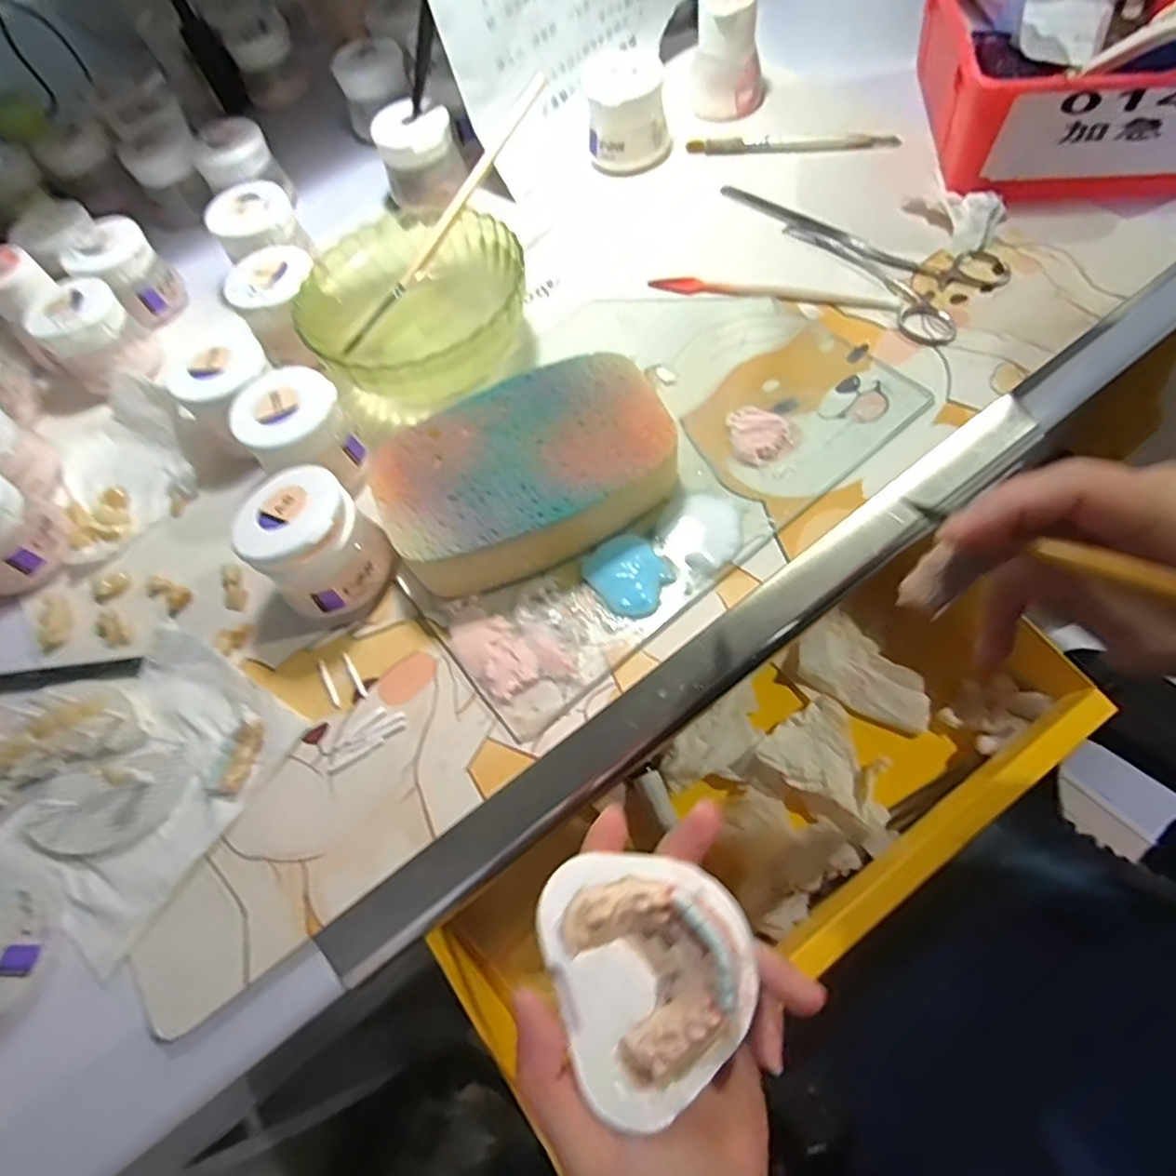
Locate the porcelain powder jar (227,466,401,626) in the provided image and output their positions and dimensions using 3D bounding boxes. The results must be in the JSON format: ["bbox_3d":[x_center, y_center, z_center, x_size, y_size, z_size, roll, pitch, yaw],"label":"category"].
[{"bbox_3d":[-0.121,-0.017,0.298,0.048,0.056,0.050,-4,63,7],"label":"porcelain powder jar"}]

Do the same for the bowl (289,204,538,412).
[{"bbox_3d":[-0.090,-0.153,0.369,0.129,0.048,0.120,39,75,24],"label":"bowl"}]

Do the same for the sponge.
[{"bbox_3d":[-0.028,-0.054,0.309,0.133,0.033,0.089,-23,62,-3],"label":"sponge"}]

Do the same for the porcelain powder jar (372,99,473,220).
[{"bbox_3d":[-0.111,-0.286,0.439,0.049,0.049,0.045,-4,63,7],"label":"porcelain powder jar"}]

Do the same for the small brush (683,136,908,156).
[{"bbox_3d":[0.133,-0.291,0.433,0.132,0.012,0.014,4,64,11],"label":"small brush"}]

